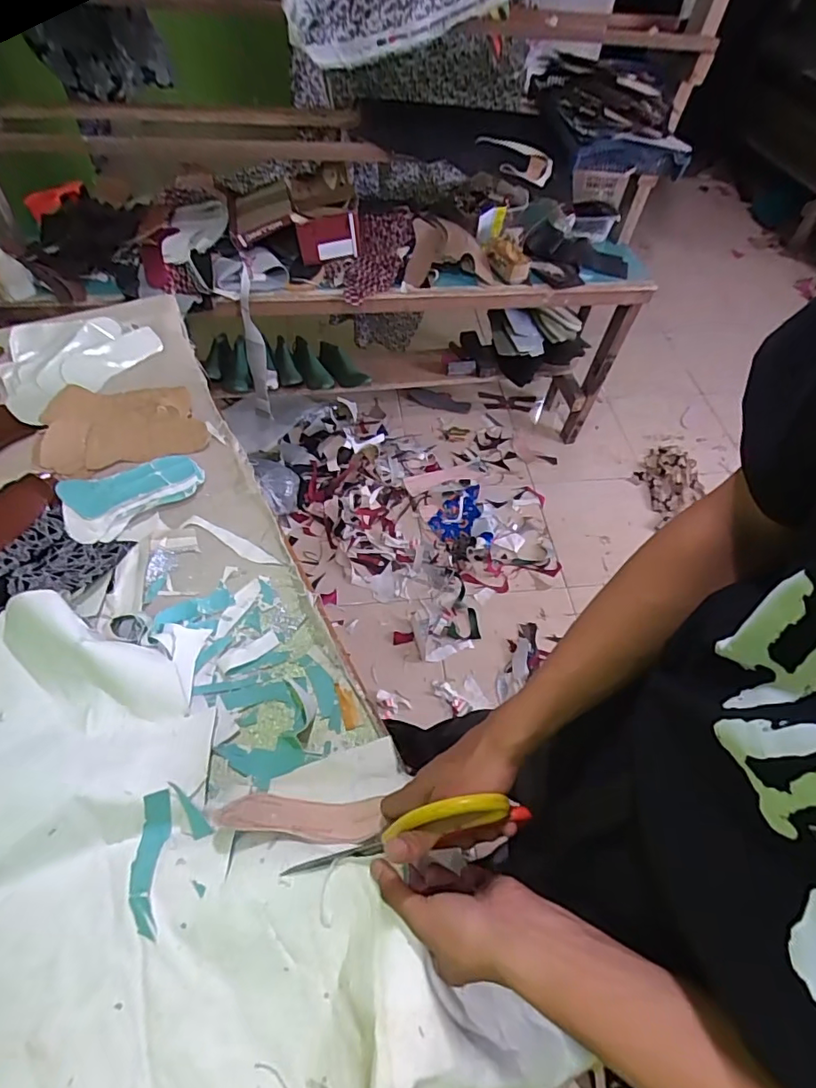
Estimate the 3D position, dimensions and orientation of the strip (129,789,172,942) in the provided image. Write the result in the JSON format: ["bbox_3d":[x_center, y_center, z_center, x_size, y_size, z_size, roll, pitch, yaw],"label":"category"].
[{"bbox_3d":[-0.237,0.287,0.479,0.029,0.033,0.110,-1,56,-4],"label":"strip"}]

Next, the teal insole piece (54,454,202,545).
[{"bbox_3d":[-0.359,-0.067,0.700,0.173,0.034,0.082,-25,61,-19],"label":"teal insole piece"}]

